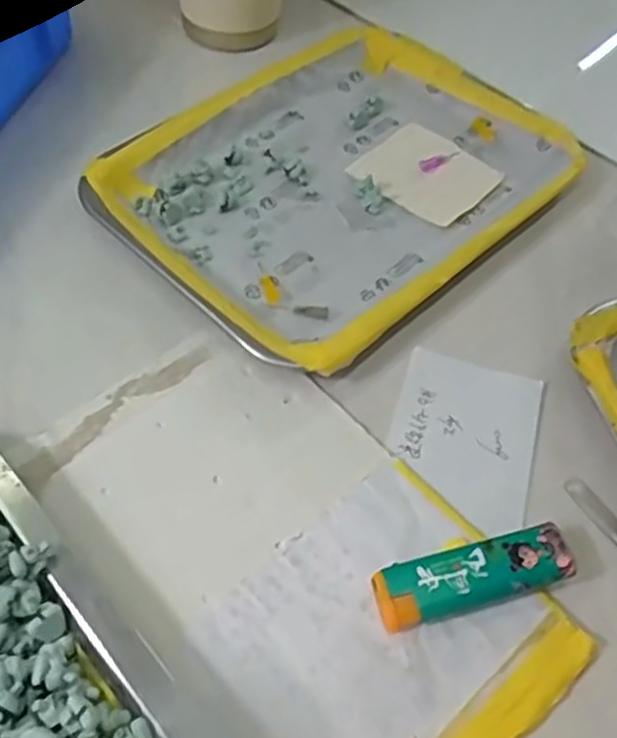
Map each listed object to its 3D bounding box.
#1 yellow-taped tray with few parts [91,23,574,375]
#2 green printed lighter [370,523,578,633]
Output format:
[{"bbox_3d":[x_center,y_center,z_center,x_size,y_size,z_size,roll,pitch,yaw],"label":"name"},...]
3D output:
[{"bbox_3d":[0.021,-0.112,0.417,0.185,0.019,0.249,39,60,21],"label":"yellow-taped tray with few parts"},{"bbox_3d":[0.064,0.082,0.288,0.078,0.014,0.023,-12,56,-14],"label":"green printed lighter"}]

